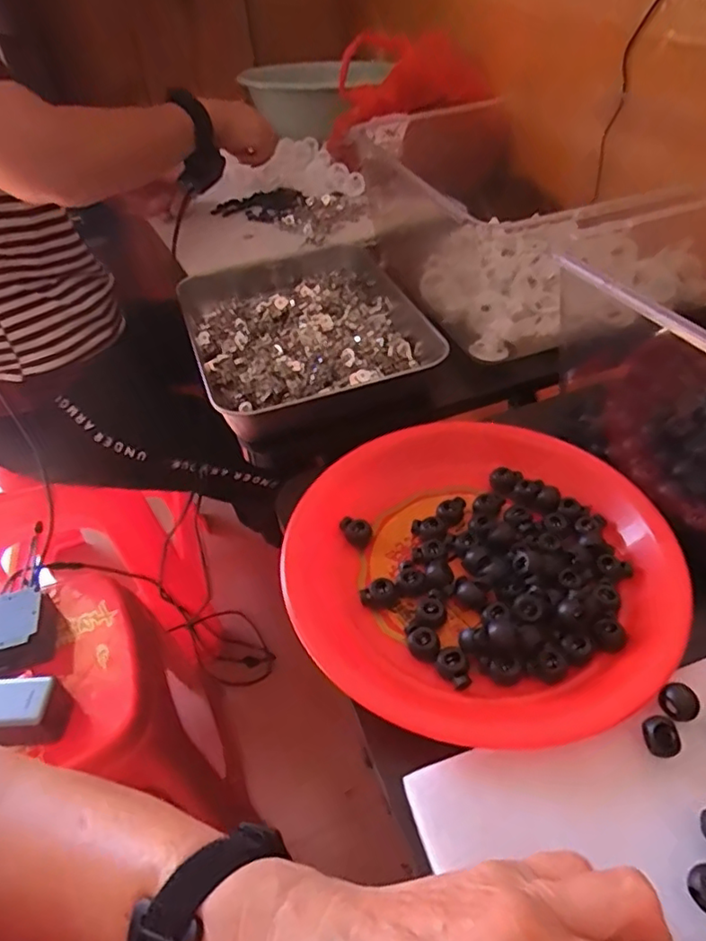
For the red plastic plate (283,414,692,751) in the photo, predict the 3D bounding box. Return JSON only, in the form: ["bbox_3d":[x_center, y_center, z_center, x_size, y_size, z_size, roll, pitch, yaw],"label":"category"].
[{"bbox_3d":[0.076,0.055,0.362,0.221,0.027,0.221,-3,44,3],"label":"red plastic plate"}]

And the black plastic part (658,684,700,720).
[{"bbox_3d":[0.159,0.113,0.287,0.017,0.008,0.014,33,56,33],"label":"black plastic part"}]

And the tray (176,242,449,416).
[{"bbox_3d":[-0.042,-0.133,0.550,0.209,0.045,0.256,-16,45,-11],"label":"tray"}]

